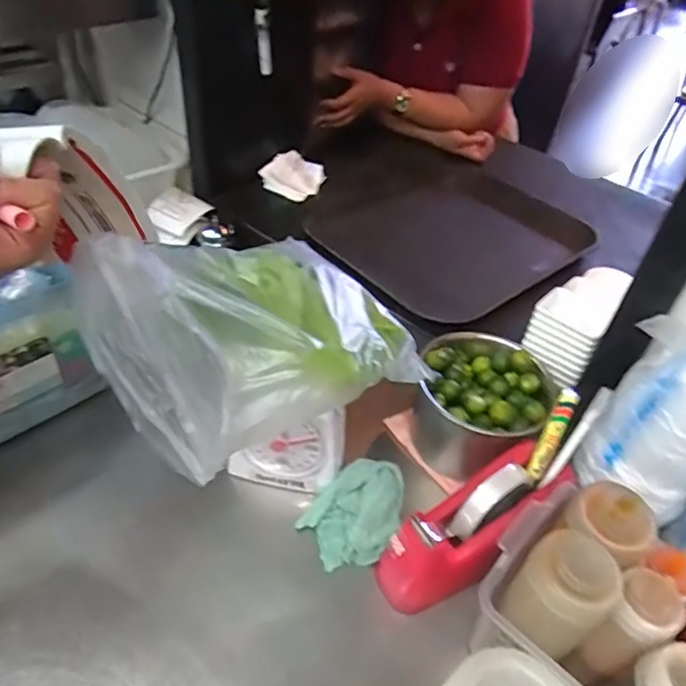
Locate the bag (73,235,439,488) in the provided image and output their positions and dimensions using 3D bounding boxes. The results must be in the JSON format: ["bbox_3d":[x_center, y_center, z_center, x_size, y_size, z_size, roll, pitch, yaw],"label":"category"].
[{"bbox_3d":[-0.069,-0.027,0.462,0.246,0.138,0.160,-22,50,-27],"label":"bag"}]

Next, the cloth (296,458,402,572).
[{"bbox_3d":[0.016,0.179,0.585,0.085,0.042,0.113,32,49,25],"label":"cloth"}]

